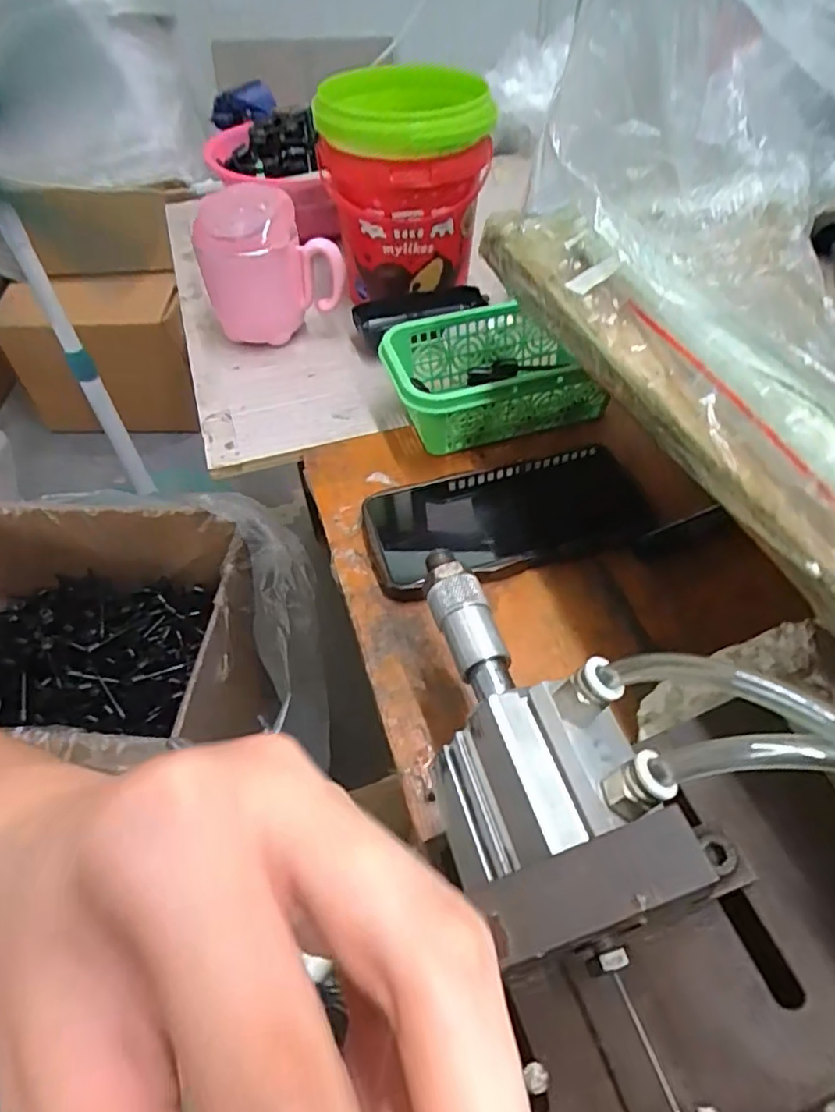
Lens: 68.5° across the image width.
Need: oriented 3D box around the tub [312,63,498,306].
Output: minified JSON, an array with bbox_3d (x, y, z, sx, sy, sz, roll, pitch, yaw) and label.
[{"bbox_3d":[-0.012,-0.287,0.503,0.120,0.153,0.114,-18,52,-13],"label":"tub"}]

